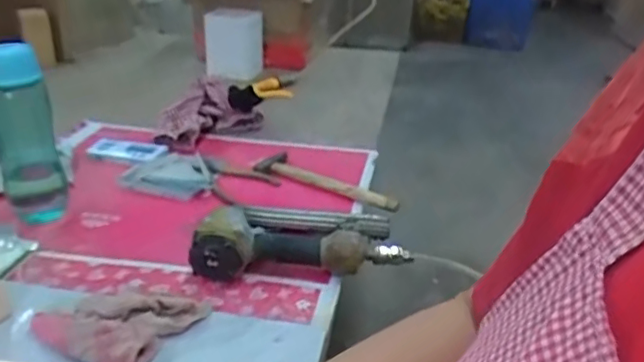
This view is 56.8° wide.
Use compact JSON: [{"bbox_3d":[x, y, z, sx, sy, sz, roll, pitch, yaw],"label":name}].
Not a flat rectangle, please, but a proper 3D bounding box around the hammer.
[{"bbox_3d":[0.000,0.004,0.915,0.255,0.020,0.081,21,31,33],"label":"hammer"}]

